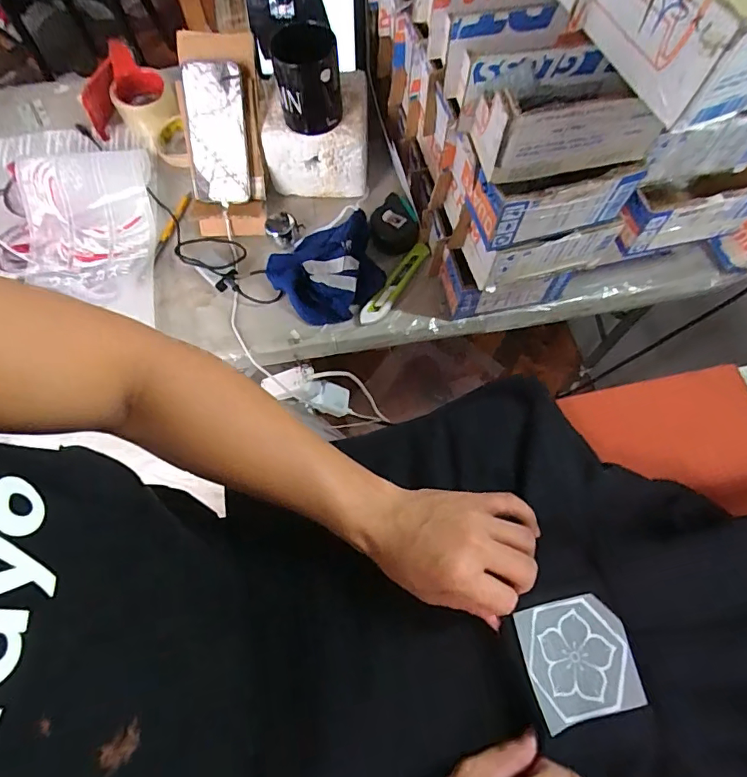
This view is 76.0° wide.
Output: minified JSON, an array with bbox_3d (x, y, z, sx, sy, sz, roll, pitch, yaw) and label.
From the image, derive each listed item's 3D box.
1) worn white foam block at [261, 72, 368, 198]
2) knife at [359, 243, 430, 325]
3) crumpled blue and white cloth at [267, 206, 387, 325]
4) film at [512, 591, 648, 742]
[{"bbox_3d":[-0.083,-0.376,0.718,0.147,0.108,0.129,-2,68,0],"label":"worn white foam block"},{"bbox_3d":[0.032,-0.150,0.672,0.026,0.018,0.157,31,71,12],"label":"knife"},{"bbox_3d":[-0.057,-0.167,0.661,0.155,0.053,0.140,-32,71,-12],"label":"crumpled blue and white cloth"},{"bbox_3d":[0.157,0.205,0.365,0.084,0.014,0.079,-11,68,-4],"label":"film"}]

